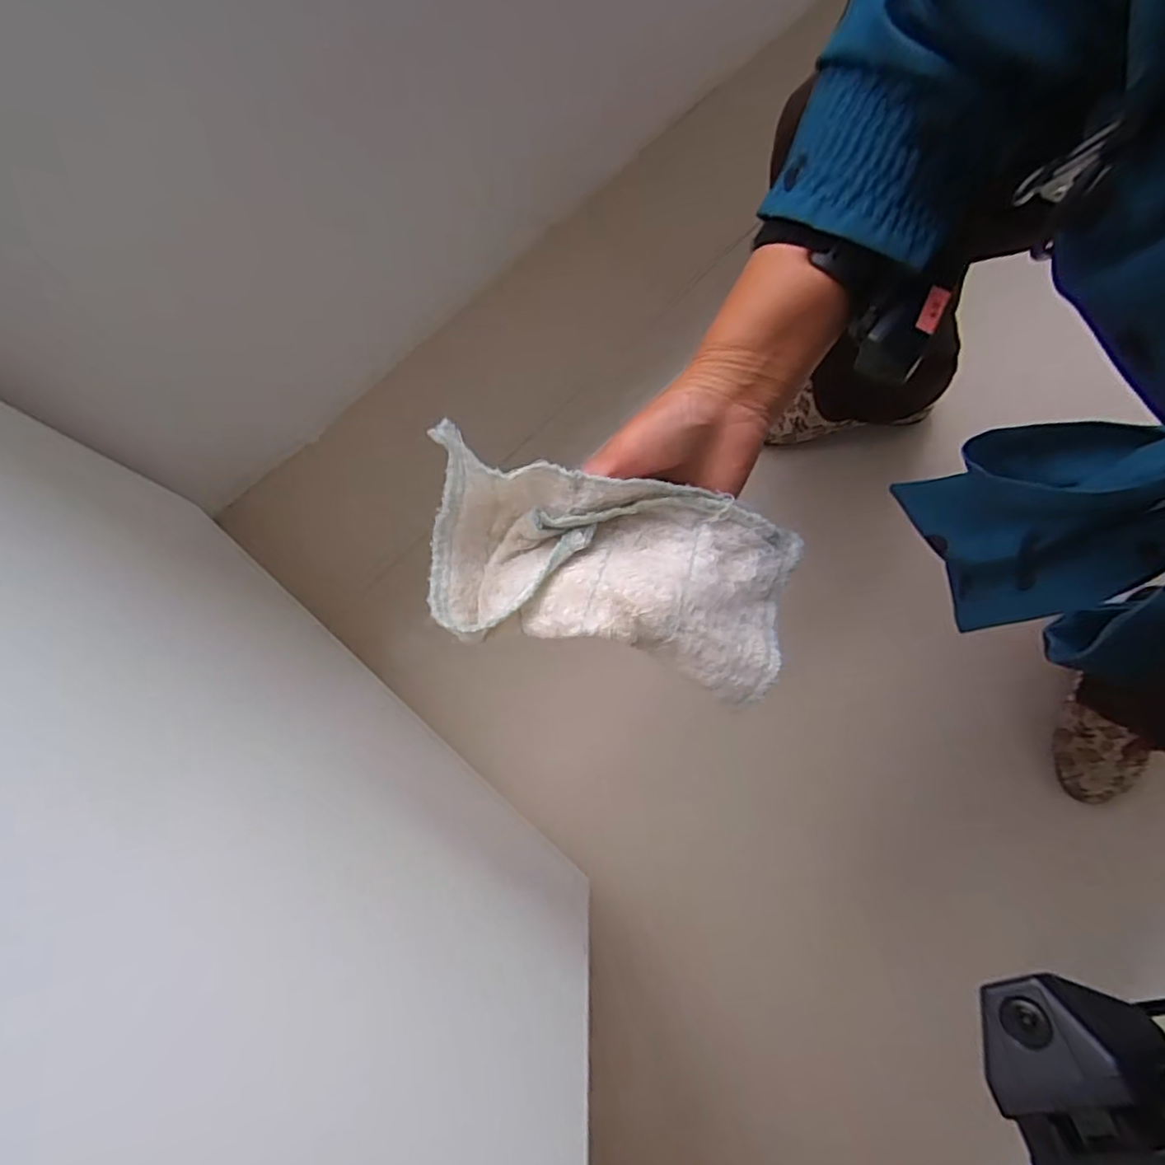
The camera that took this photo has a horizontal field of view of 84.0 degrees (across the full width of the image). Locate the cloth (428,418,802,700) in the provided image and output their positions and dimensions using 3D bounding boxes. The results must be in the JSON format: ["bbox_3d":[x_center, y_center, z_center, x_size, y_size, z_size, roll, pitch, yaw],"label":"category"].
[{"bbox_3d":[0.018,-0.009,0.359,0.205,0.075,0.100,12,76,0],"label":"cloth"}]

